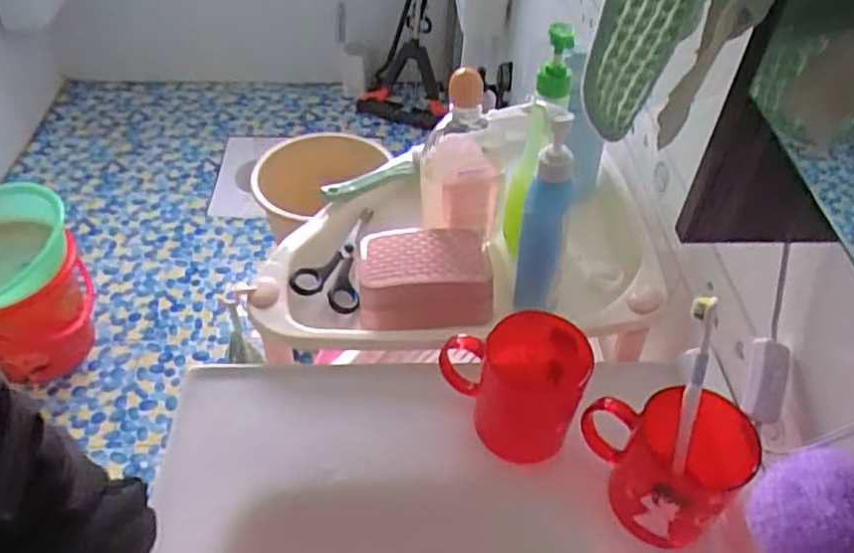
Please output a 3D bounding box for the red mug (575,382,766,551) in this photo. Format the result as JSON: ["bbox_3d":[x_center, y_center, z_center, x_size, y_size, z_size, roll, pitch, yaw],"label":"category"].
[{"bbox_3d":[0.178,0.133,0.511,0.082,0.096,0.115,-31,55,-27],"label":"red mug"}]

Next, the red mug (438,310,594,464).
[{"bbox_3d":[0.069,0.092,0.553,0.120,0.103,0.077,8,47,5],"label":"red mug"}]

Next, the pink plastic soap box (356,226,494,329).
[{"bbox_3d":[-0.003,-0.004,0.665,0.126,0.040,0.100,-3,47,-5],"label":"pink plastic soap box"}]

